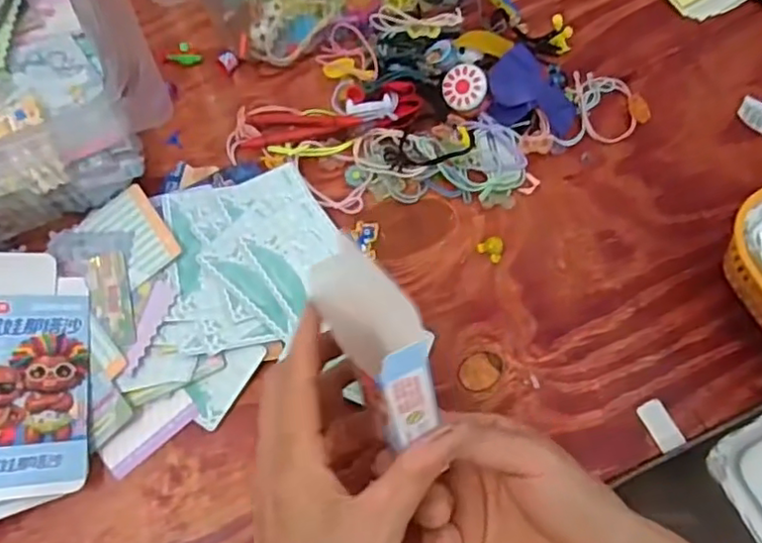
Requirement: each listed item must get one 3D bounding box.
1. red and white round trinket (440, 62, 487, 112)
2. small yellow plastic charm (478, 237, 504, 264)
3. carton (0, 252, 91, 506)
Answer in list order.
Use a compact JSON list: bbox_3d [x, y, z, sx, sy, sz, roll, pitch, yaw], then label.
[{"bbox_3d":[0.060,-0.133,0.458,0.032,0.004,0.033,1,93,21],"label":"red and white round trinket"},{"bbox_3d":[0.078,-0.016,0.441,0.018,0.004,0.017,0,72,-1],"label":"small yellow plastic charm"},{"bbox_3d":[-0.221,0.059,0.381,0.083,0.007,0.149,0,70,-25],"label":"carton"}]

